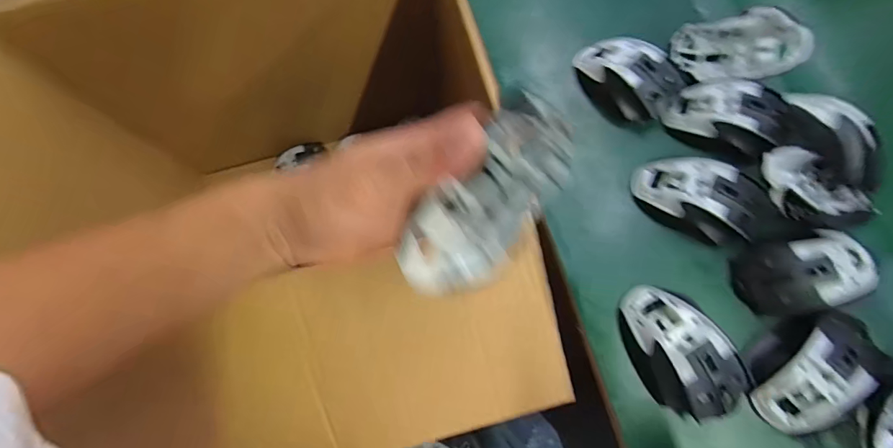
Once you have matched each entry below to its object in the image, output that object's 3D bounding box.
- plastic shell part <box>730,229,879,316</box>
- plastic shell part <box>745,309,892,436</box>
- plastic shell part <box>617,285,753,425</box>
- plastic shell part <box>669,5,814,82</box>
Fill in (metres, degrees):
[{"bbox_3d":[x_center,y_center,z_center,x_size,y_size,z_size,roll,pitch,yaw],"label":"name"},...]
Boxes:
[{"bbox_3d":[0.332,0.045,0.361,0.115,0.035,0.073,-10,73,-2],"label":"plastic shell part"},{"bbox_3d":[0.313,0.123,0.339,0.113,0.040,0.067,-39,76,-10],"label":"plastic shell part"},{"bbox_3d":[0.205,0.110,0.349,0.076,0.034,0.121,-31,75,-8],"label":"plastic shell part"},{"bbox_3d":[0.300,-0.179,0.414,0.115,0.036,0.069,-8,71,26],"label":"plastic shell part"}]

